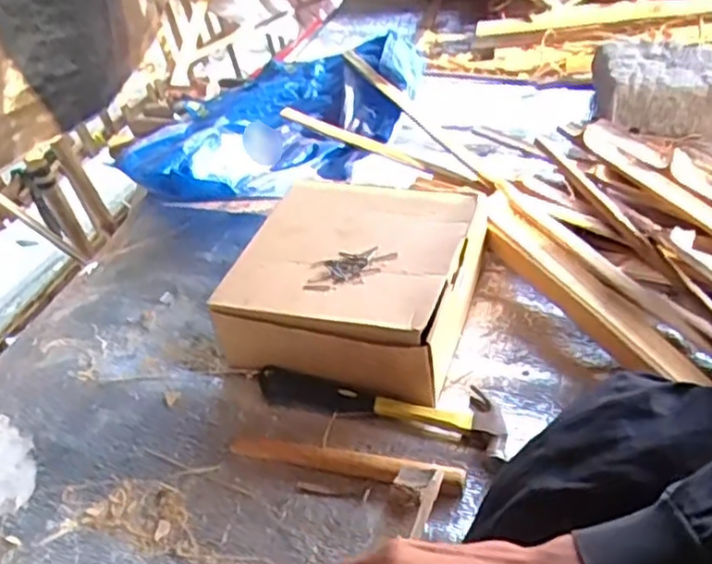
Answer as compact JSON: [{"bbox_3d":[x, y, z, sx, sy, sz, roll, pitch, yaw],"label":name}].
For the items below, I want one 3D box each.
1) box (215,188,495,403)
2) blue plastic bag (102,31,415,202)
[{"bbox_3d":[0.005,-0.003,0.827,0.243,0.120,0.250,9,42,19],"label":"box"},{"bbox_3d":[-0.152,-0.305,1.171,0.491,0.126,0.447,-24,42,-19],"label":"blue plastic bag"}]

